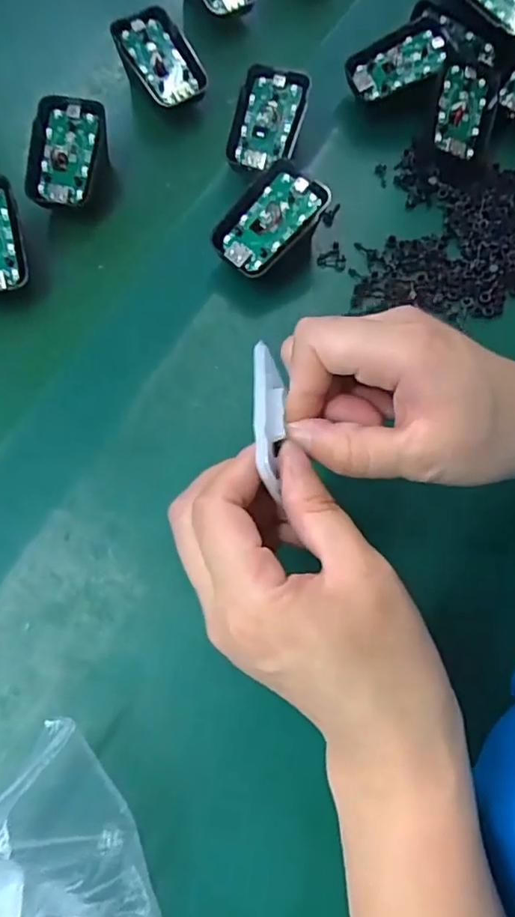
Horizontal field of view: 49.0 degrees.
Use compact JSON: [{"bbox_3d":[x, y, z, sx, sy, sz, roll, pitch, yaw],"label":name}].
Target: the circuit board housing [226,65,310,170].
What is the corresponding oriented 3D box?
[{"bbox_3d":[0.006,-0.217,0.364,0.042,0.011,0.066,16,88,0],"label":"circuit board housing"}]

